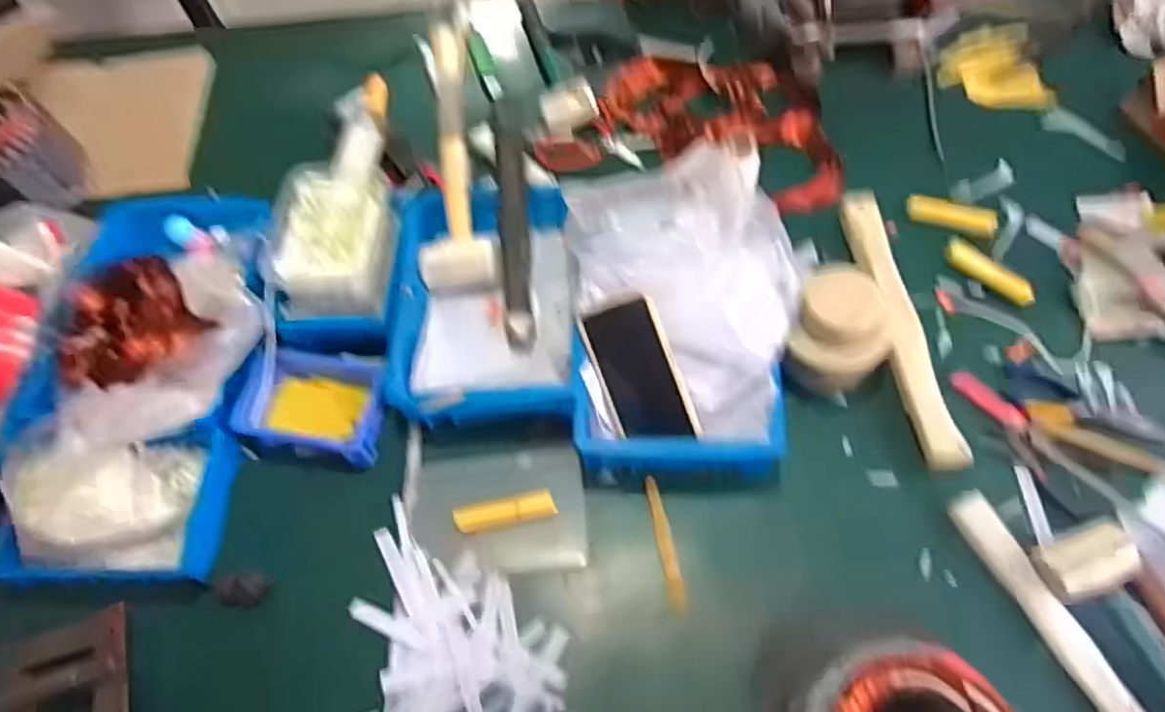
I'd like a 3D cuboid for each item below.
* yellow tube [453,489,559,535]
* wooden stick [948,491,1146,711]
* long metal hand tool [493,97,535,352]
[{"bbox_3d":[-0.078,0.158,0.755,0.100,0.023,0.026,-13,63,-3],"label":"yellow tube"},{"bbox_3d":[0.444,0.264,0.667,0.034,0.021,0.306,-25,64,-9],"label":"wooden stick"},{"bbox_3d":[-0.078,-0.153,0.838,0.033,0.031,0.288,-4,79,1],"label":"long metal hand tool"}]

